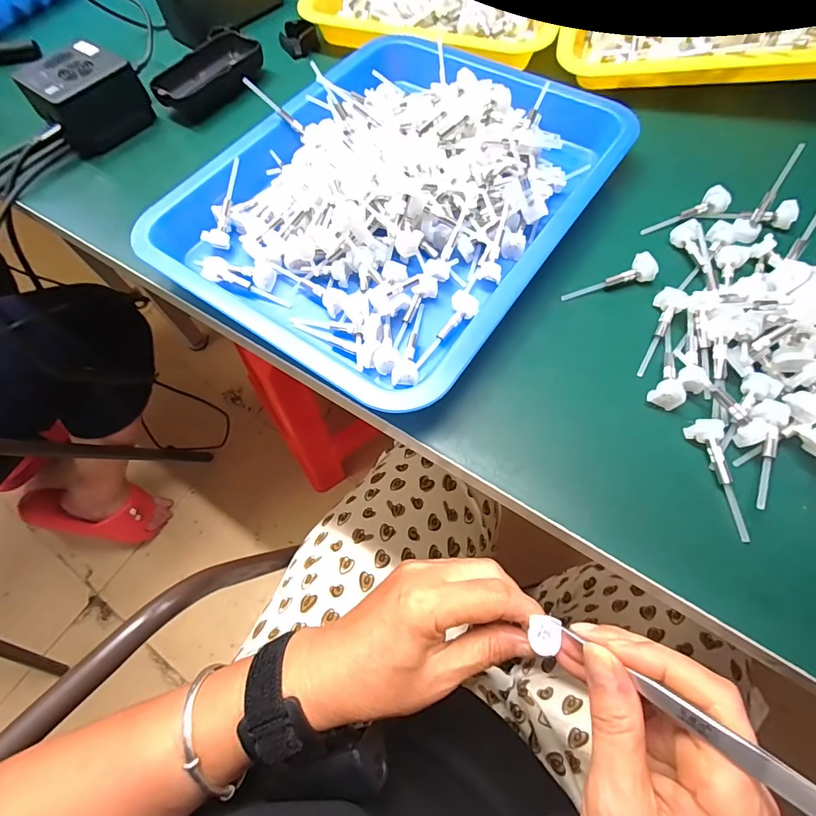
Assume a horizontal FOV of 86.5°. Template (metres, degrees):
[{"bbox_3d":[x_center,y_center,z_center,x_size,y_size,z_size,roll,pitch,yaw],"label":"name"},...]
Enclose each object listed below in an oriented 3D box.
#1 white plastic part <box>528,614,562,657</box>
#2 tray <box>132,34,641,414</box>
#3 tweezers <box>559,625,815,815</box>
[{"bbox_3d":[0.073,0.121,0.230,0.016,0.004,0.019,11,66,7],"label":"white plastic part"},{"bbox_3d":[-0.012,-0.170,0.323,0.267,0.043,0.305,31,70,15],"label":"tray"},{"bbox_3d":[0.114,0.124,0.171,0.009,0.008,0.121,-48,31,-18],"label":"tweezers"}]

